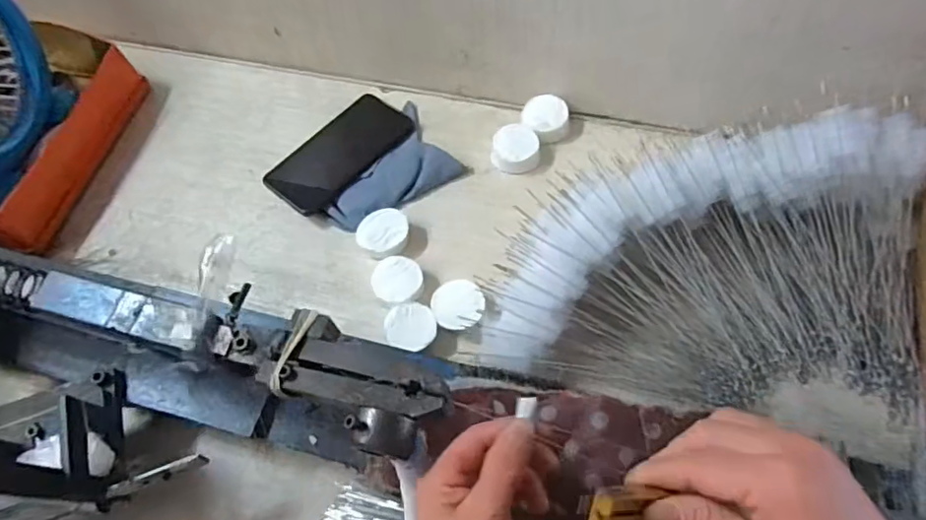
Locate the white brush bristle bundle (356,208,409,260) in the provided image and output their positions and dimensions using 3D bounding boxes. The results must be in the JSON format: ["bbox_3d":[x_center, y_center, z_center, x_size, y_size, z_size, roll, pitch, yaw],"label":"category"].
[{"bbox_3d":[-0.078,-0.024,0.551,0.049,0.025,0.045,-15,64,-4],"label":"white brush bristle bundle"}]

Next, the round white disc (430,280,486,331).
[{"bbox_3d":[-0.004,0.039,0.501,0.046,0.011,0.044,-1,64,3],"label":"round white disc"}]

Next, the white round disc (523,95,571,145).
[{"bbox_3d":[0.088,-0.152,0.598,0.046,0.025,0.043,-1,64,3],"label":"white round disc"}]

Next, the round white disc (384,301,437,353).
[{"bbox_3d":[-0.046,0.065,0.510,0.044,0.025,0.046,-1,64,3],"label":"round white disc"}]

